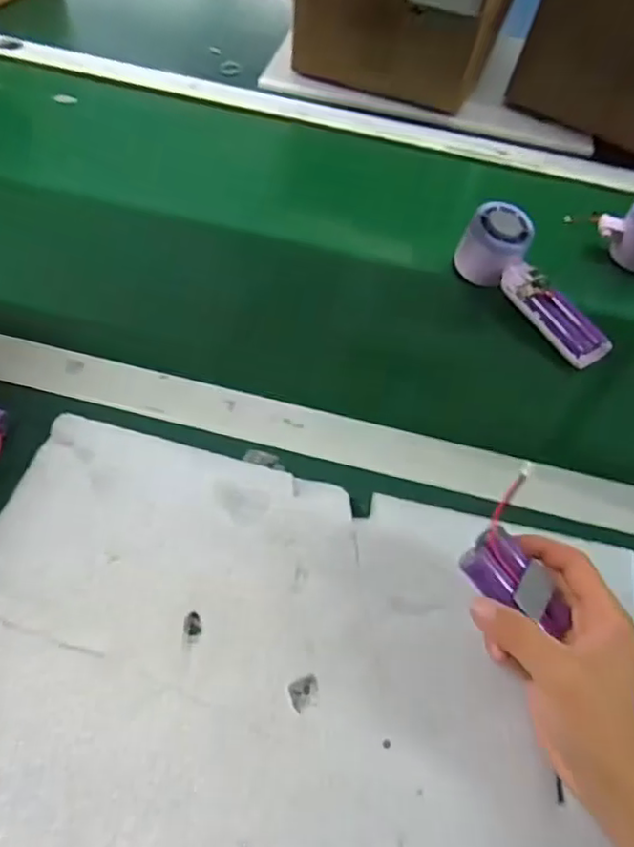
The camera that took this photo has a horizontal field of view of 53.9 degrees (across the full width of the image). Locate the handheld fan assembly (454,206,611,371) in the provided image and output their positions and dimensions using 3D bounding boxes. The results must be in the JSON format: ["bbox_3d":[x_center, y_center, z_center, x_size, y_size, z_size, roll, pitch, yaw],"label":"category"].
[{"bbox_3d":[0.195,-0.122,0.557,0.051,0.063,0.162,-30,64,-22],"label":"handheld fan assembly"}]

